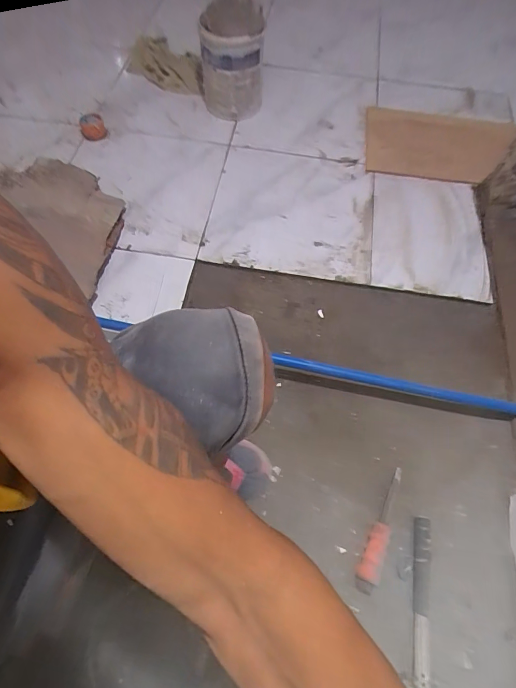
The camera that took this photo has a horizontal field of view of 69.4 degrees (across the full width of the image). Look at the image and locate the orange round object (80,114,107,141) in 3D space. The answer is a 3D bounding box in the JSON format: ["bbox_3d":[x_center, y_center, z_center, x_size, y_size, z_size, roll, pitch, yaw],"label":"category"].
[{"bbox_3d":[-0.456,-0.594,1.032,0.063,0.057,0.073,-24,64,-14],"label":"orange round object"}]

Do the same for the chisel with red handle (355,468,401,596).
[{"bbox_3d":[0.209,0.306,0.621,0.035,0.026,0.201,25,68,12],"label":"chisel with red handle"}]

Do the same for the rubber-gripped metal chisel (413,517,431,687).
[{"bbox_3d":[0.258,0.395,0.579,0.030,0.026,0.224,7,65,4],"label":"rubber-gripped metal chisel"}]

